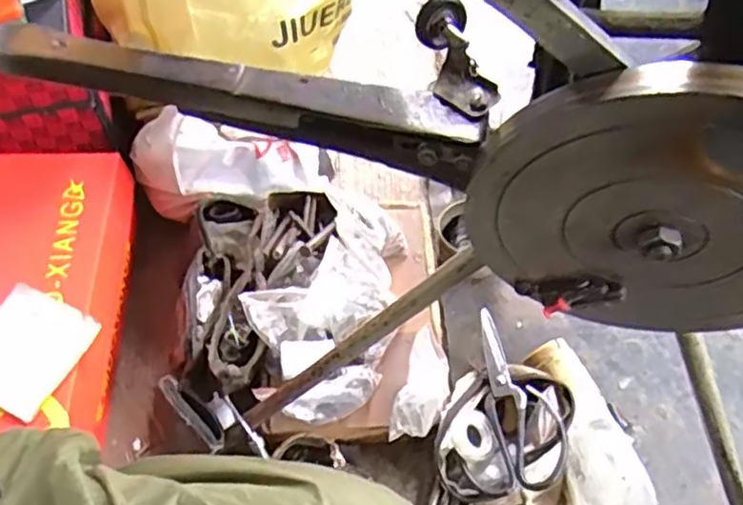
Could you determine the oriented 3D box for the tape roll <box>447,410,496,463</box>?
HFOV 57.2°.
[{"bbox_3d":[0.096,0.170,0.633,0.041,0.010,0.044,0,61,0],"label":"tape roll"}]

